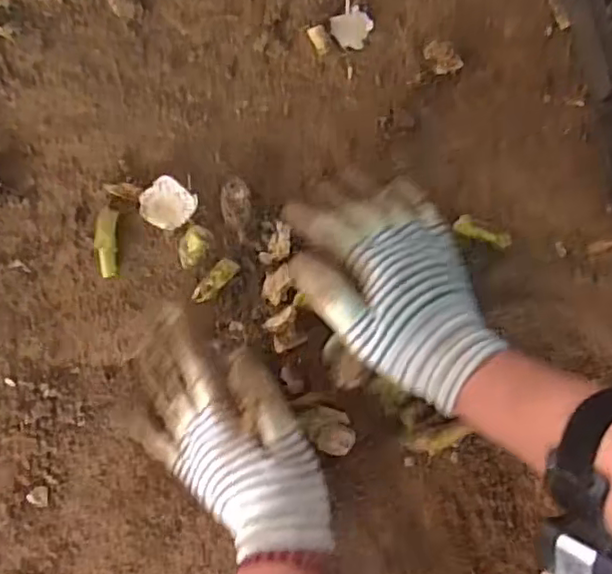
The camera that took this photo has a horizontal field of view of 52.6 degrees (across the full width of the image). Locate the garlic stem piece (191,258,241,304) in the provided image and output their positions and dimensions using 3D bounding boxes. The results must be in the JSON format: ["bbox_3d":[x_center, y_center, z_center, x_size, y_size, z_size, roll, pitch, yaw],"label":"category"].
[{"bbox_3d":[-0.065,-0.004,0.447,0.013,0.014,0.040,44,87,4],"label":"garlic stem piece"}]

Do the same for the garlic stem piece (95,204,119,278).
[{"bbox_3d":[-0.146,-0.033,0.455,0.014,0.011,0.052,-1,85,1],"label":"garlic stem piece"}]

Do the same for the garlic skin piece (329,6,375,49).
[{"bbox_3d":[0.035,-0.194,0.464,0.030,0.004,0.030,0,85,1],"label":"garlic skin piece"}]

